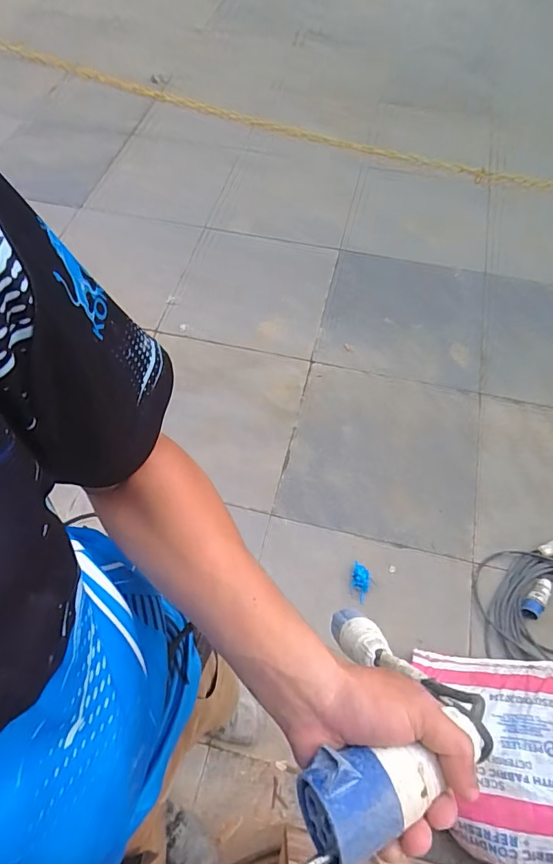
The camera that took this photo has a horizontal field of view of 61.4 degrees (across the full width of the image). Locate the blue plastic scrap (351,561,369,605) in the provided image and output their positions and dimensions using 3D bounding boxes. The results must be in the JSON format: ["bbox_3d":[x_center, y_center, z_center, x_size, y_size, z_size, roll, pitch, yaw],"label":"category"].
[{"bbox_3d":[0.231,0.413,1.282,0.043,0.023,0.106,8,60,6],"label":"blue plastic scrap"}]

